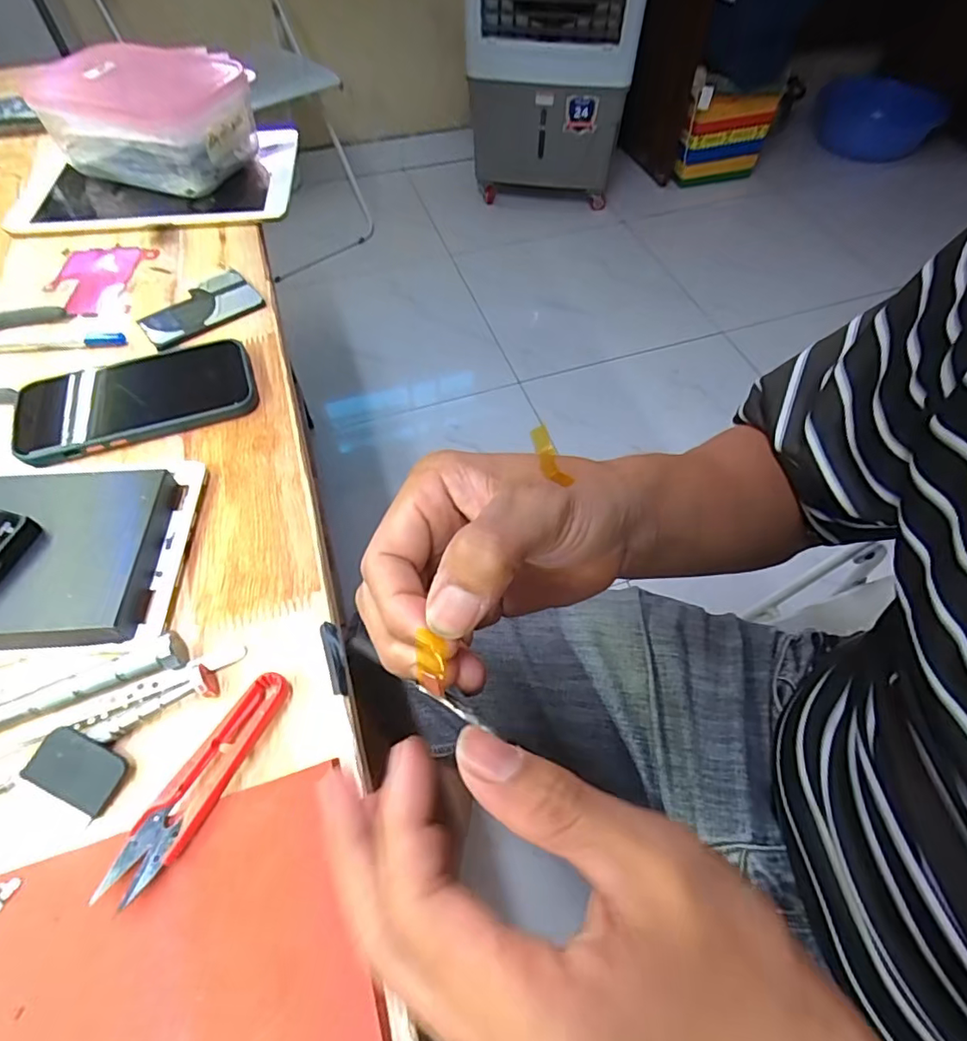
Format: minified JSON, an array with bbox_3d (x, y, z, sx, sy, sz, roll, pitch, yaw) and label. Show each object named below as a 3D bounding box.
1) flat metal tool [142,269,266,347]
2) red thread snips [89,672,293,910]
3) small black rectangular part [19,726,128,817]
[{"bbox_3d":[-0.224,-0.168,0.432,0.087,0.007,0.055,-34,63,-20],"label":"flat metal tool"},{"bbox_3d":[-0.124,0.113,0.244,0.023,0.008,0.101,22,60,14],"label":"red thread snips"},{"bbox_3d":[-0.182,0.112,0.246,0.039,0.009,0.025,20,59,12],"label":"small black rectangular part"}]

